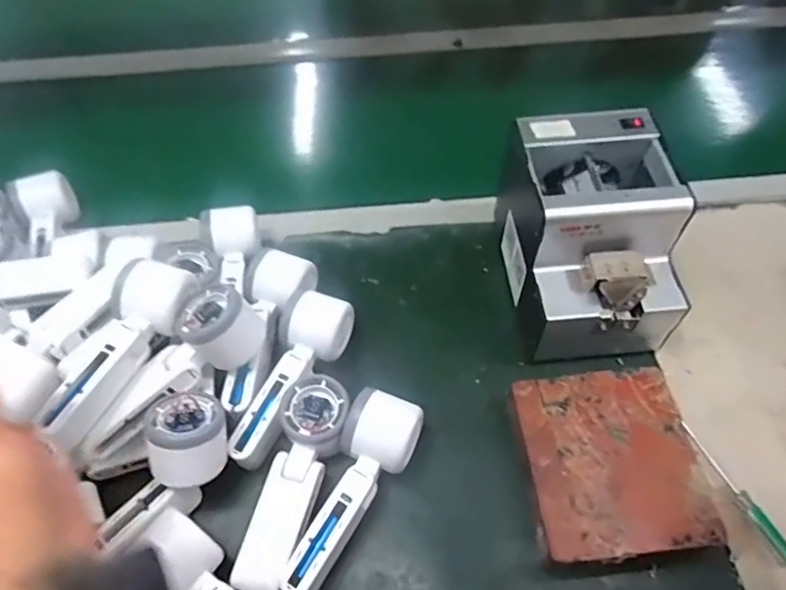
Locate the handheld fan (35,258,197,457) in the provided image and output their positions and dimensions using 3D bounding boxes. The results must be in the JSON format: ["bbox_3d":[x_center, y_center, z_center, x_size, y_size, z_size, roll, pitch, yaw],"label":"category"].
[{"bbox_3d":[-0.223,0.046,0.477,0.059,0.053,0.164,17,57,14],"label":"handheld fan"}]

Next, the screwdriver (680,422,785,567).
[{"bbox_3d":[0.281,0.159,0.477,0.015,0.009,0.123,-19,56,-11],"label":"screwdriver"}]

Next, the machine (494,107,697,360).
[{"bbox_3d":[0.183,-0.050,0.536,0.130,0.148,0.182,-4,55,-1],"label":"machine"}]

